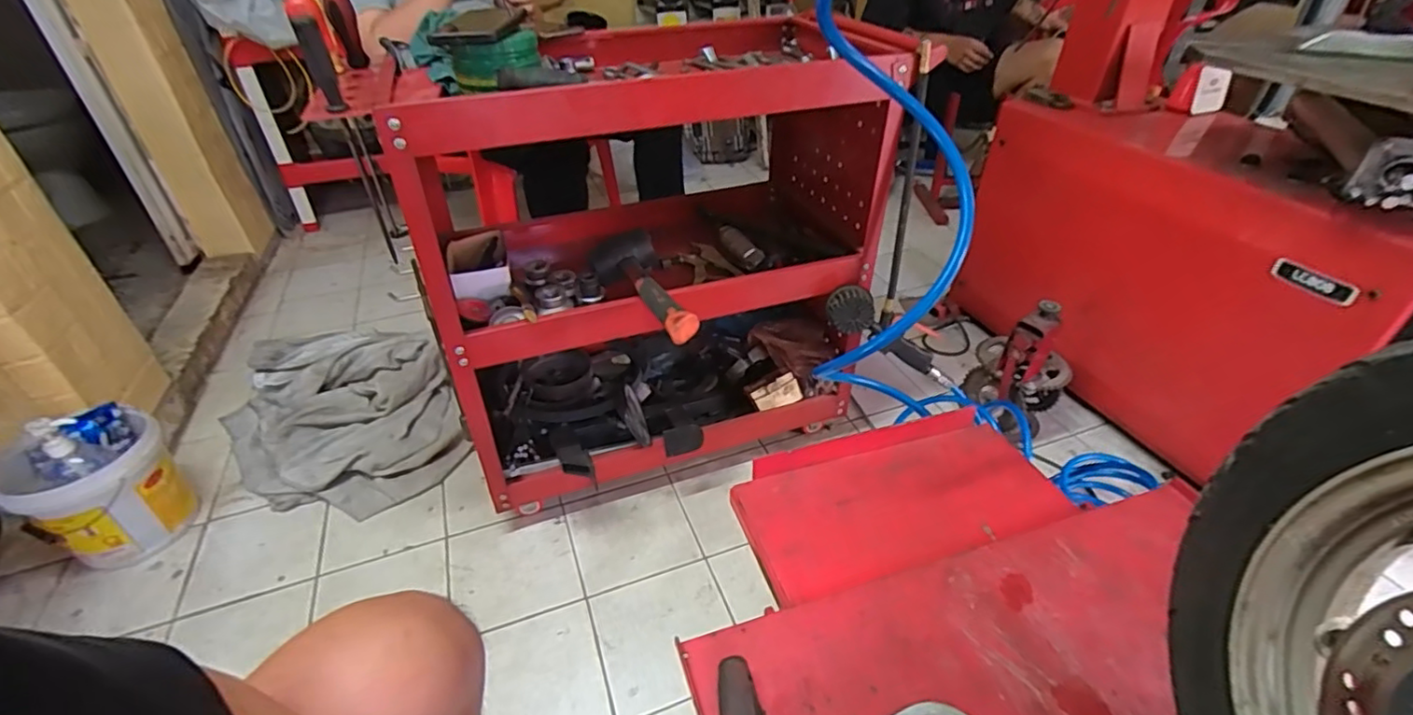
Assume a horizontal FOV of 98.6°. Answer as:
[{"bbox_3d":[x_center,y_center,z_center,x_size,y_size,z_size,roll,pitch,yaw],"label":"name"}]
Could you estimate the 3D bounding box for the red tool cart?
[{"bbox_3d":[-0.076,-0.174,1.036,0.693,0.671,0.465,-11,38,-13],"label":"red tool cart"}]

